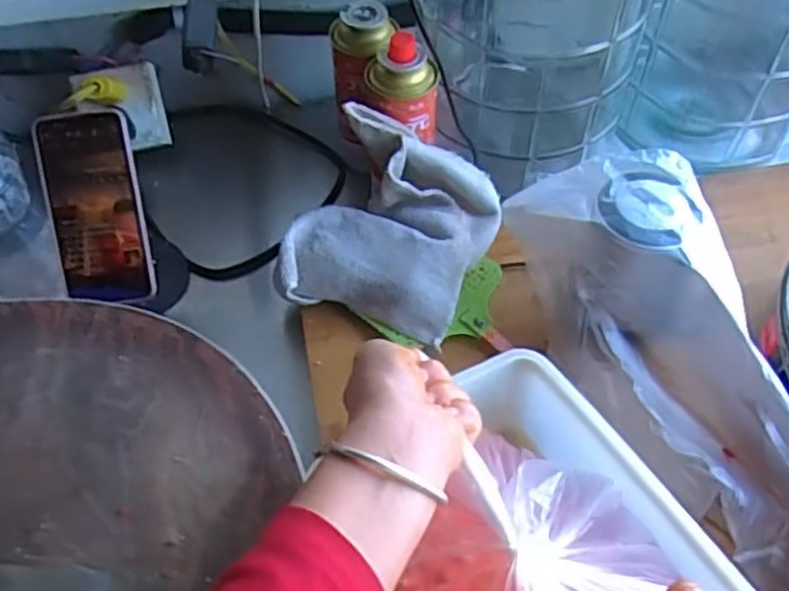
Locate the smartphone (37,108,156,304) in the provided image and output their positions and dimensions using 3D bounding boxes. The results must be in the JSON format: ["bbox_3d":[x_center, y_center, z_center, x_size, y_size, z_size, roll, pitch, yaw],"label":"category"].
[{"bbox_3d":[-0.259,-0.075,0.637,0.076,0.014,0.163,-10,98,-7],"label":"smartphone"}]

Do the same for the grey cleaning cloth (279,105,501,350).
[{"bbox_3d":[-0.001,-0.073,0.661,0.174,0.099,0.179,16,56,11],"label":"grey cleaning cloth"}]

